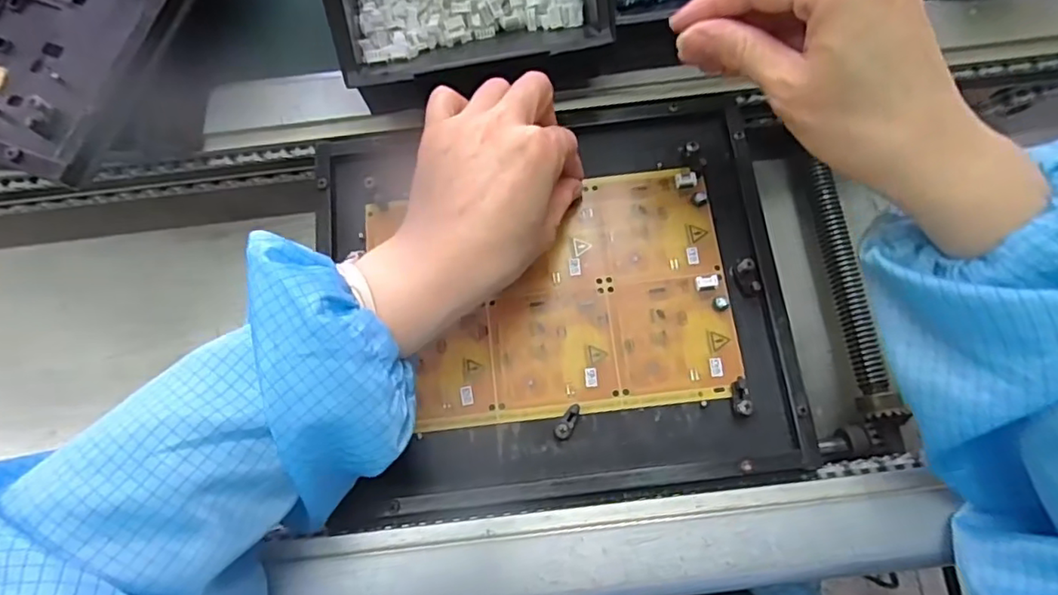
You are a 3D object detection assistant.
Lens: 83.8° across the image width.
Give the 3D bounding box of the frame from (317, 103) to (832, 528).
[{"bbox_3d":[0.013,-0.004,0.353,0.261,0.024,0.235,-7,73,-2],"label":"frame"}]

